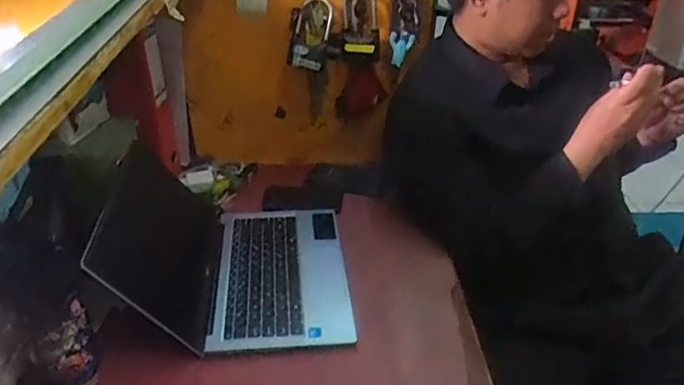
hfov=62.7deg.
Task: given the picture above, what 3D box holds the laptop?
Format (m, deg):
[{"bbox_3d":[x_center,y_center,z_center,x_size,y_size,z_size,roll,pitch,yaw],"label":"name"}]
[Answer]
[{"bbox_3d":[-0.181,0.075,0.856,0.372,0.152,0.337,-2,32,-5],"label":"laptop"}]

